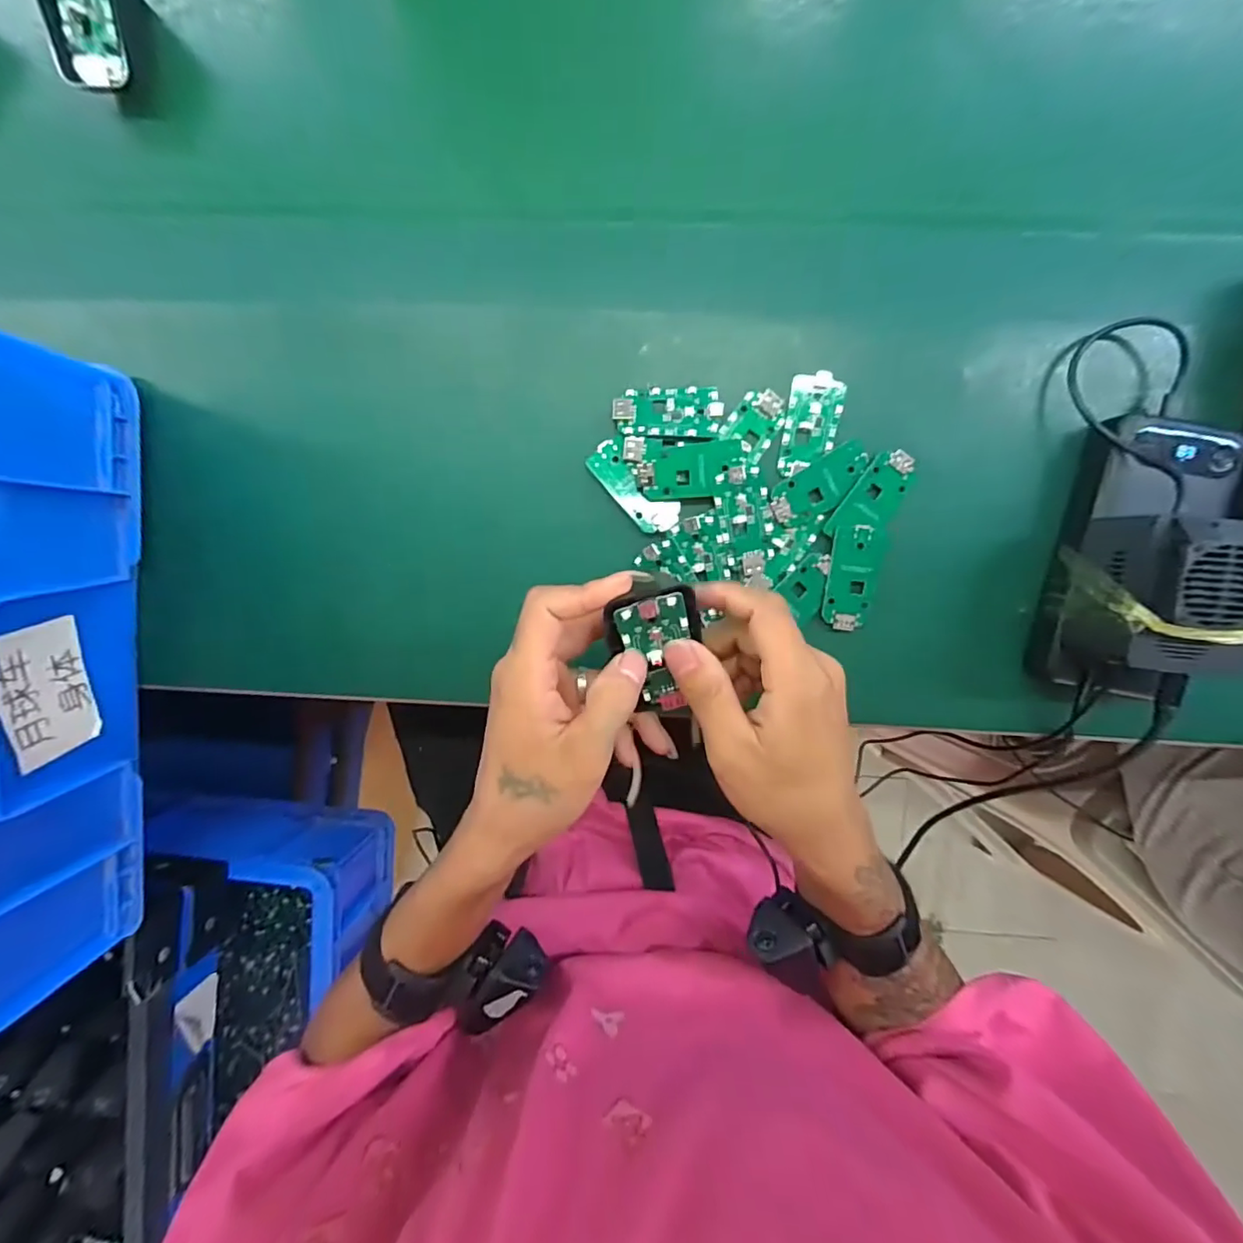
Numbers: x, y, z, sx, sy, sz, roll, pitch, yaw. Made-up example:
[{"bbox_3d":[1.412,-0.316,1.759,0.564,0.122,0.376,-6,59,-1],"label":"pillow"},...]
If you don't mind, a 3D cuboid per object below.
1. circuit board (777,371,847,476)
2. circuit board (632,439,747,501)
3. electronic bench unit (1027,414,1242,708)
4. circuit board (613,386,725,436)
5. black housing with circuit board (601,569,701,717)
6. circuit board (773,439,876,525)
[{"bbox_3d":[0.114,-0.118,0.336,0.031,0.005,0.060,10,94,2],"label":"circuit board"},{"bbox_3d":[0.042,-0.090,0.334,0.064,0.006,0.030,-6,93,3],"label":"circuit board"},{"bbox_3d":[0.295,-0.034,0.298,0.079,0.080,0.157,12,94,2],"label":"electronic bench unit"},{"bbox_3d":[0.028,-0.126,0.334,0.063,0.005,0.029,0,93,3],"label":"circuit board"},{"bbox_3d":[0.017,0.013,0.270,0.041,0.017,0.073,-5,117,3],"label":"black housing with circuit board"},{"bbox_3d":[0.120,-0.082,0.335,0.063,0.005,0.028,-31,92,4],"label":"circuit board"}]

